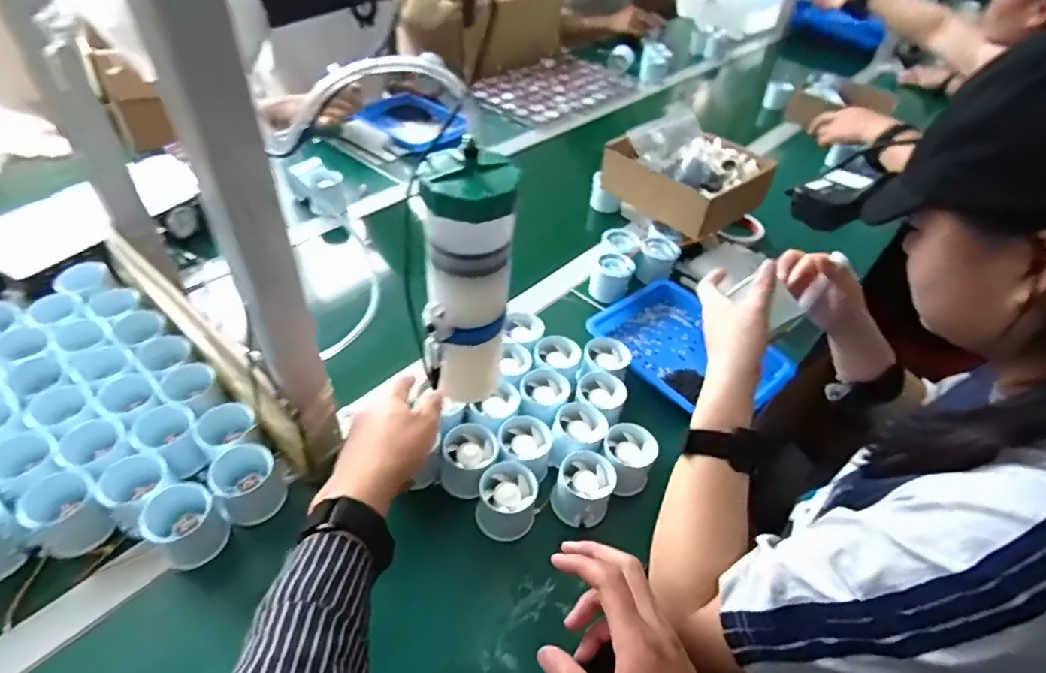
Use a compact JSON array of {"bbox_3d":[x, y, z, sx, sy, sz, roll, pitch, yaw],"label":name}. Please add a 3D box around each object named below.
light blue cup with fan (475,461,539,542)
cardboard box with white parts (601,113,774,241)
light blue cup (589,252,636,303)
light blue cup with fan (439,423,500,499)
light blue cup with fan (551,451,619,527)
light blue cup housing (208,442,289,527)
[{"bbox_3d":[-0.014,0.153,0.506,0.049,0.053,0.051,2,44,-2],"label":"light blue cup with fan"},{"bbox_3d":[0.244,-0.250,0.827,0.177,0.077,0.195,-31,54,-31],"label":"cardboard box with white parts"},{"bbox_3d":[0.124,-0.081,0.753,0.048,0.046,0.049,2,44,-2],"label":"light blue cup"},{"bbox_3d":[-0.052,0.120,0.528,0.052,0.045,0.053,2,44,-2],"label":"light blue cup with fan"},{"bbox_3d":[0.058,0.145,0.520,0.051,0.043,0.054,2,44,-2],"label":"light blue cup with fan"},{"bbox_3d":[-0.250,0.137,0.500,0.054,0.055,0.057,-30,54,-30],"label":"light blue cup housing"}]

